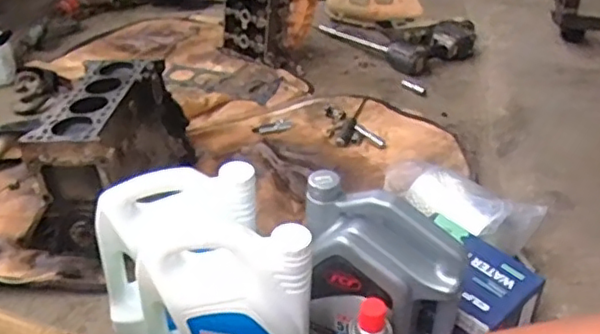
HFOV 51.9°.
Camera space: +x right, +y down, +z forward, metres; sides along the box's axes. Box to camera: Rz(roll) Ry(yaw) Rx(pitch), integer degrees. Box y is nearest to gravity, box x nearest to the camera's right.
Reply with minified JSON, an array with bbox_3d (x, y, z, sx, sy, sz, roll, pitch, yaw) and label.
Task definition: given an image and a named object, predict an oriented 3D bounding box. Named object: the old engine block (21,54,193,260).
[{"bbox_3d":[-0.360,-0.045,1.179,0.188,0.221,0.357,8,35,9],"label":"old engine block"}]

